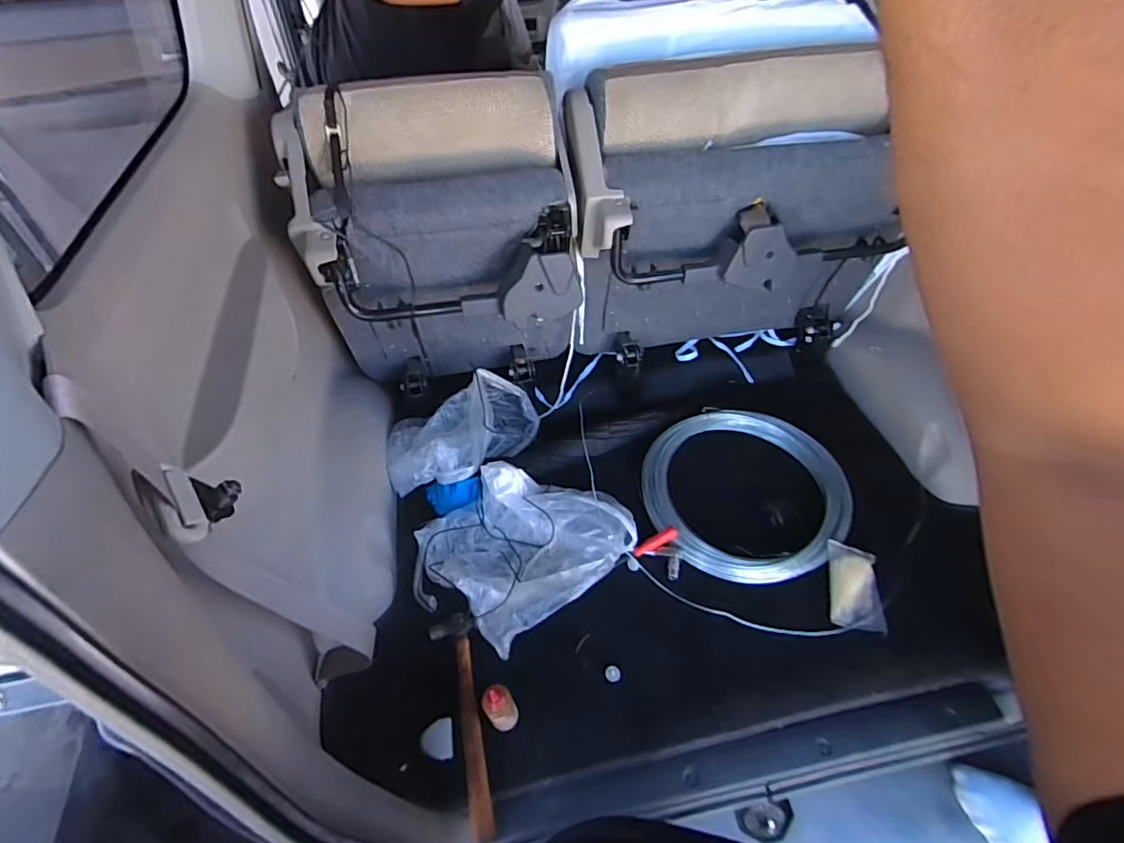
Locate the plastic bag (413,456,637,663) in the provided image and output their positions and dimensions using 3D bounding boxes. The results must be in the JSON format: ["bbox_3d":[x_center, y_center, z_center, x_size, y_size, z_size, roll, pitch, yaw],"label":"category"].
[{"bbox_3d":[-0.062,0.219,1.037,0.412,0.128,0.298,-35,56,-26],"label":"plastic bag"}]

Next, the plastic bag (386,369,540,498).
[{"bbox_3d":[-0.202,0.028,1.168,0.342,0.120,0.206,-17,50,-13],"label":"plastic bag"}]

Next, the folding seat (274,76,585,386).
[{"bbox_3d":[-0.214,-0.285,1.042,0.483,0.565,0.293,-3,48,-1],"label":"folding seat"}]

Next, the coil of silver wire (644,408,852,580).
[{"bbox_3d":[0.393,0.142,1.171,0.422,0.060,0.375,-2,48,-1],"label":"coil of silver wire"}]

